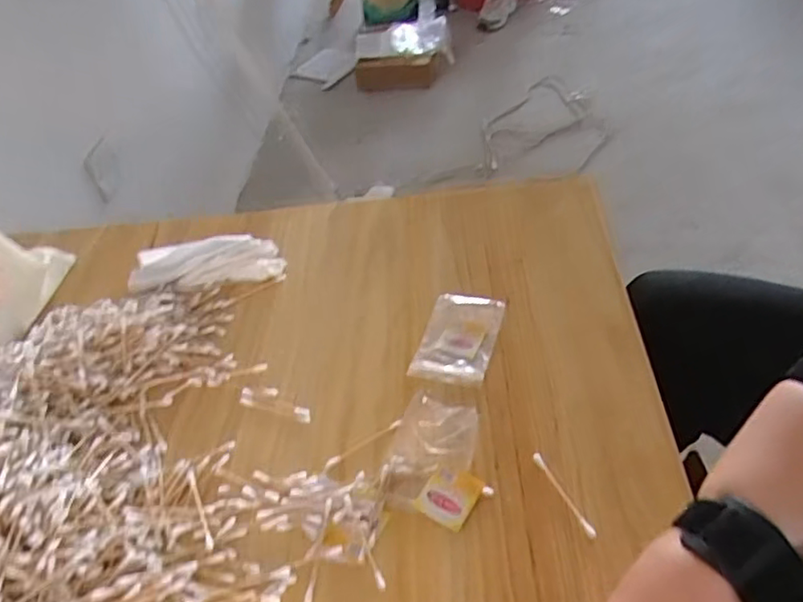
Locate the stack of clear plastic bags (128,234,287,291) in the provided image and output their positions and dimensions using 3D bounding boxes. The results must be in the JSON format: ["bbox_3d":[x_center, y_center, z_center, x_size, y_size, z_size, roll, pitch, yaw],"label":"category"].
[{"bbox_3d":[-0.222,-0.050,0.693,0.175,0.034,0.063,-9,43,3],"label":"stack of clear plastic bags"}]

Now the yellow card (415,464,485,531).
[{"bbox_3d":[0.037,0.146,0.467,0.040,0.004,0.044,21,52,30],"label":"yellow card"}]

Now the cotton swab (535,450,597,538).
[{"bbox_3d":[0.120,0.143,0.457,0.006,0.006,0.074,-23,44,-12],"label":"cotton swab"}]

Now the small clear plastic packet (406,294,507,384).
[{"bbox_3d":[0.054,0.033,0.574,0.068,0.012,0.101,9,46,20],"label":"small clear plastic packet"}]

